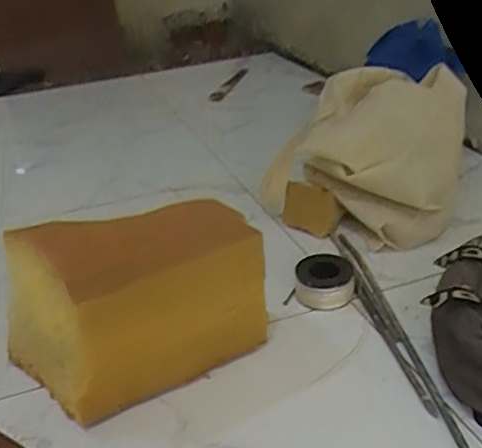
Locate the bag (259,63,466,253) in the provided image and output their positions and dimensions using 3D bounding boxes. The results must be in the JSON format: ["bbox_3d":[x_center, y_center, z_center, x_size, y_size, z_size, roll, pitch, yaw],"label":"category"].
[{"bbox_3d":[0.233,-0.129,1.073,0.300,0.214,0.280,16,35,34],"label":"bag"}]

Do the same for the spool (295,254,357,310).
[{"bbox_3d":[0.120,0.083,0.878,0.083,0.046,0.076,0,29,9],"label":"spool"}]

